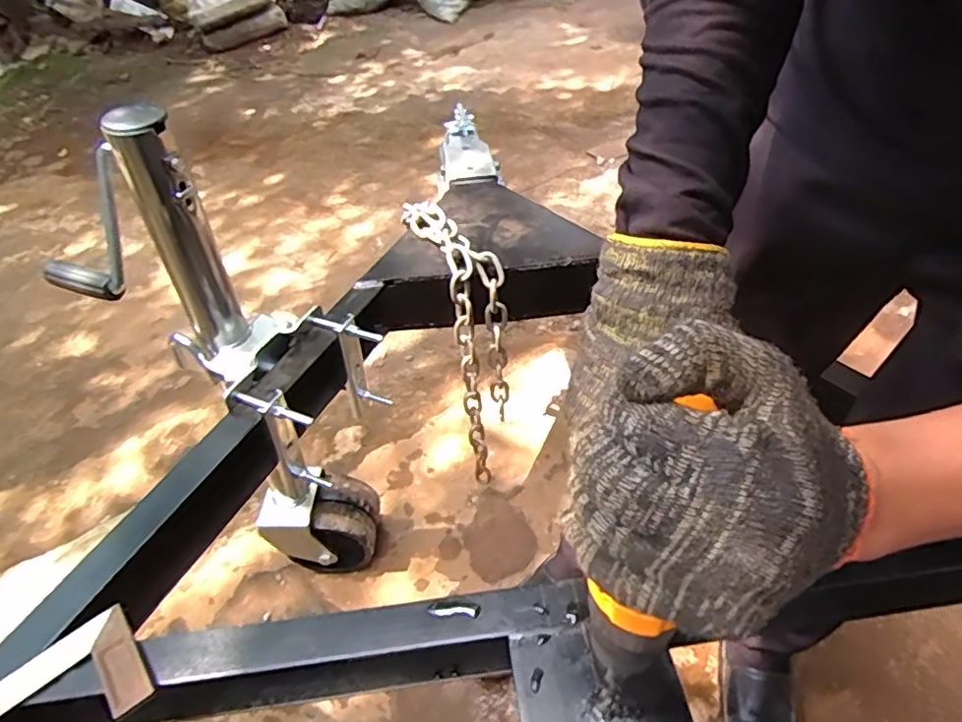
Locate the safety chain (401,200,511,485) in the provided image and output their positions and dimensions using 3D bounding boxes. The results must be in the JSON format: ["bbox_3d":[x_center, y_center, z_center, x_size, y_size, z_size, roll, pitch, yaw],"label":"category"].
[{"bbox_3d":[-0.026,-0.015,0.960,0.071,0.442,0.193,-22,45,-17],"label":"safety chain"}]

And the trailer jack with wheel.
[{"bbox_3d":[-0.282,0.044,0.770,0.273,0.710,0.166,17,47,23],"label":"trailer jack with wheel"}]

